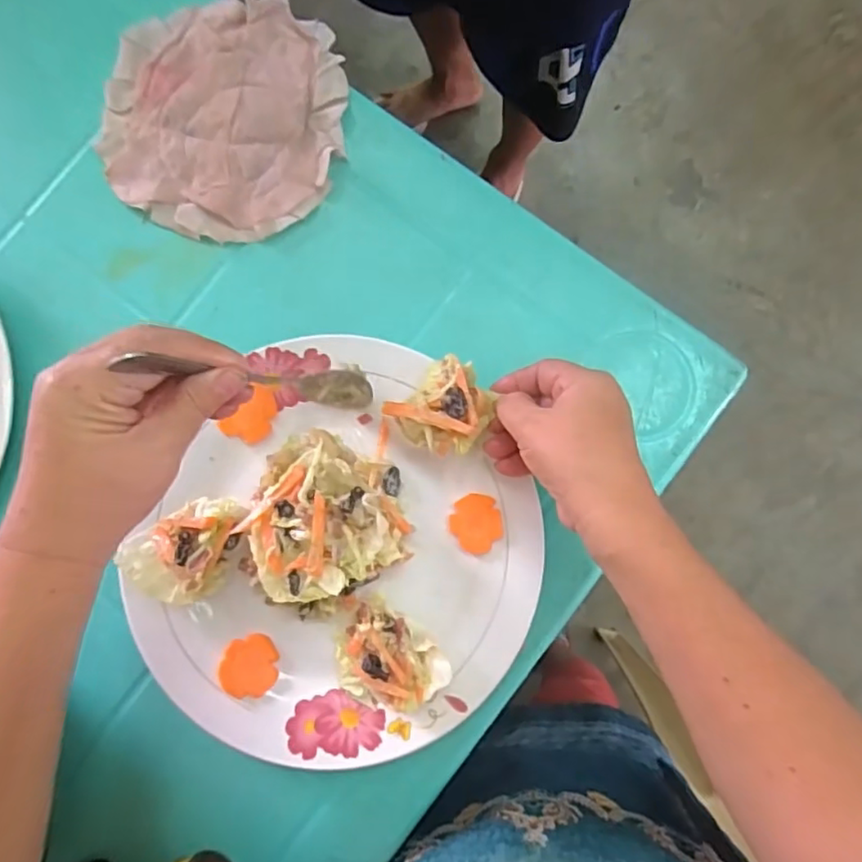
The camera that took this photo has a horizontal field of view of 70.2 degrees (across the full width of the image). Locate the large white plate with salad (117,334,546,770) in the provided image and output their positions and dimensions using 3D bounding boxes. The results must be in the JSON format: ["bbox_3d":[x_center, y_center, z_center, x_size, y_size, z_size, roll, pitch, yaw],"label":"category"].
[{"bbox_3d":[-0.054,0.073,0.373,0.225,0.048,0.247,0,86,1],"label":"large white plate with salad"}]

